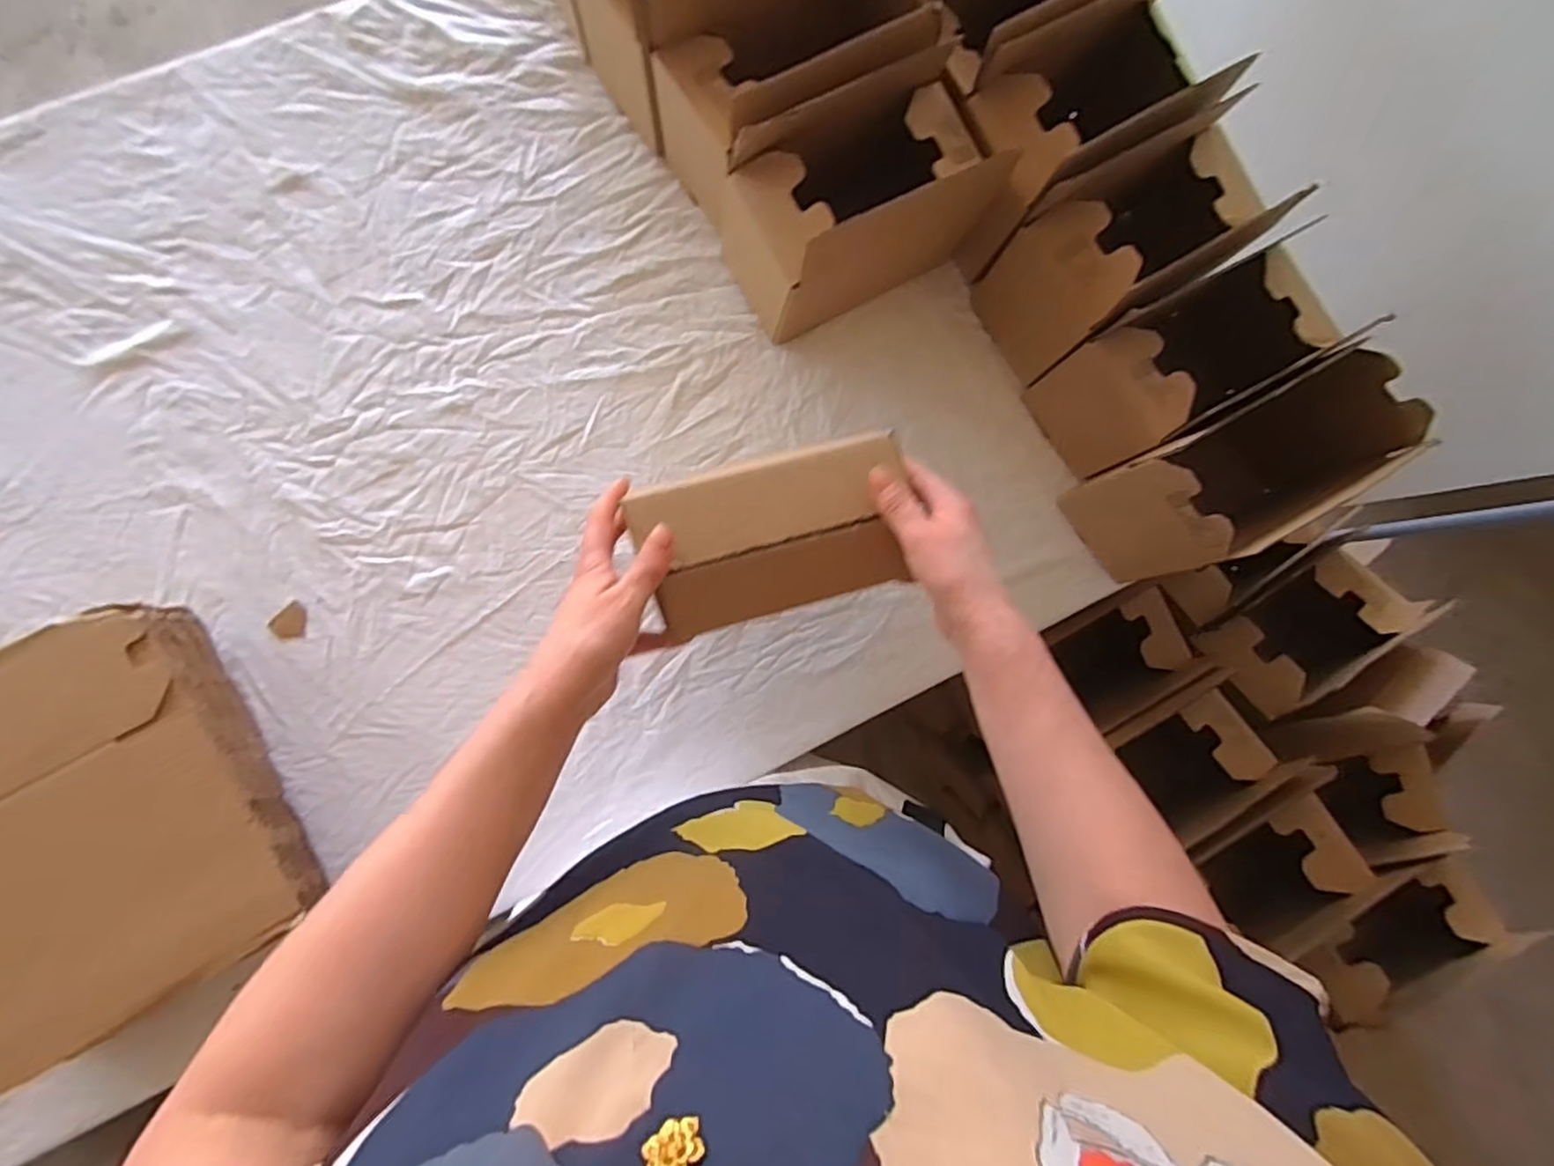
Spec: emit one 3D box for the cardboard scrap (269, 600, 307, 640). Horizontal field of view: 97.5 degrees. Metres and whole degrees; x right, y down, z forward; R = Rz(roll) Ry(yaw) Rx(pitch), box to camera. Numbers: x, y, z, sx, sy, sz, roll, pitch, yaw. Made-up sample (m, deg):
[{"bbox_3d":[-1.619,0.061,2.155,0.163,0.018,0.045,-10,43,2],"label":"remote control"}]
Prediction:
[{"bbox_3d":[-0.430,0.036,0.604,0.027,0.004,0.033,43,84,-2],"label":"cardboard scrap"}]

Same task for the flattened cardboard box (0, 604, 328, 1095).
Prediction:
[{"bbox_3d":[-0.532,0.191,0.543,0.235,0.098,0.281,-31,91,-6],"label":"flattened cardboard box"}]

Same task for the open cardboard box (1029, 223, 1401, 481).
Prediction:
[{"bbox_3d":[0.359,-0.197,0.615,0.186,0.175,0.107,-29,90,-6],"label":"open cardboard box"}]

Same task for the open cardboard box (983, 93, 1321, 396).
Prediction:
[{"bbox_3d":[0.309,-0.298,0.616,0.189,0.179,0.111,-31,91,-6],"label":"open cardboard box"}]

